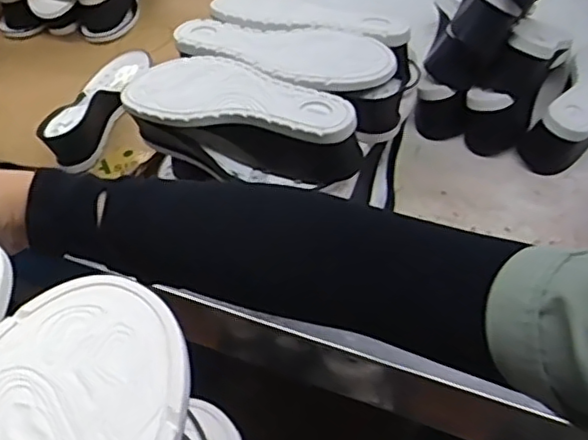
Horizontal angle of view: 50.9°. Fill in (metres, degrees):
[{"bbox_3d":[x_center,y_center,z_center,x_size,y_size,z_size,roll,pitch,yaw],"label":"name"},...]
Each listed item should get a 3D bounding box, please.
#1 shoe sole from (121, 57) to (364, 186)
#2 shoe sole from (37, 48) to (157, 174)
[{"bbox_3d":[-0.047,-0.095,0.593,0.228,0.069,0.094,11,51,15],"label":"shoe sole"},{"bbox_3d":[-0.252,-0.157,0.784,0.084,0.053,0.231,3,50,10],"label":"shoe sole"}]

